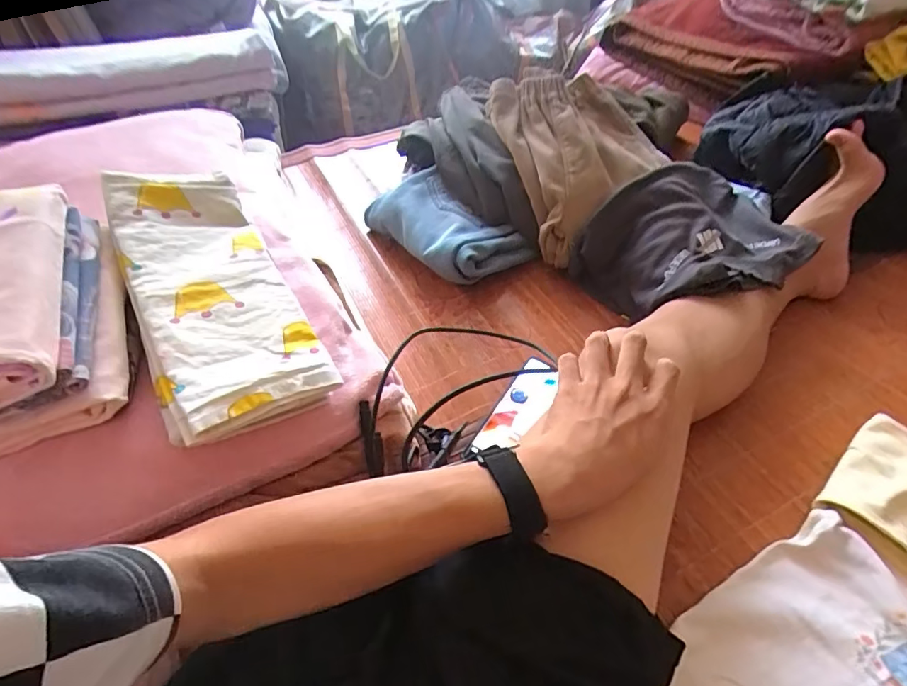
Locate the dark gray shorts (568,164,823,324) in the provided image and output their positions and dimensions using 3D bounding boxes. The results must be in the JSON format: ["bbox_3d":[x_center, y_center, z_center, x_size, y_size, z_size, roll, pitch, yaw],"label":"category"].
[{"bbox_3d":[0.329,-0.127,0.706,0.276,0.124,0.211,-28,52,-23],"label":"dark gray shorts"}]

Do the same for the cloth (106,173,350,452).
[{"bbox_3d":[-0.223,-0.052,0.483,0.133,0.047,0.306,-16,56,-30],"label":"cloth"}]

